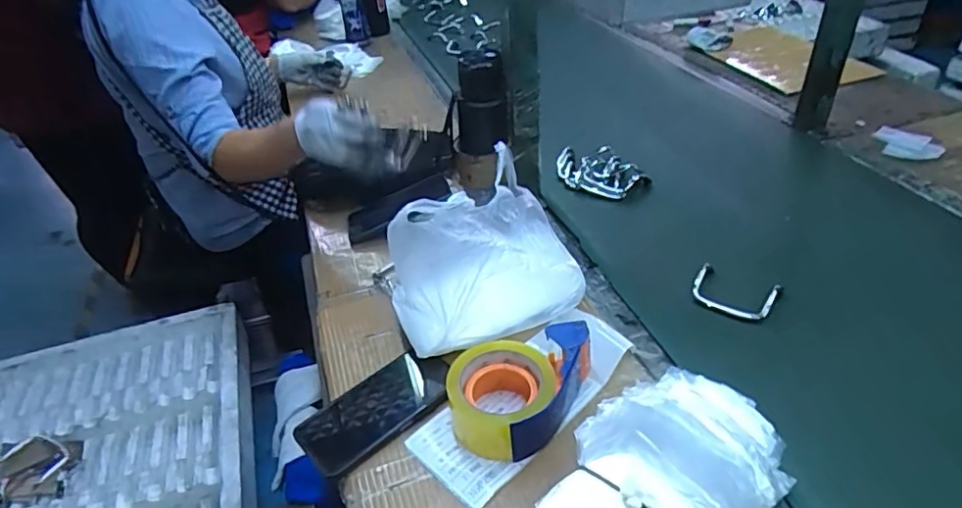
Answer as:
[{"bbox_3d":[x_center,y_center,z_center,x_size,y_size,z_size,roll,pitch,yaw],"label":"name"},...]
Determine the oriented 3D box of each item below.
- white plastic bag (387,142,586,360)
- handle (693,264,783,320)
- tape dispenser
[{"bbox_3d":[-0.001,-0.006,0.684,0.217,0.158,0.185,-13,38,-12],"label":"white plastic bag"},{"bbox_3d":[0.298,0.045,0.691,0.091,0.021,0.055,22,44,30],"label":"handle"},{"bbox_3d":[0.037,0.126,0.584,0.118,0.062,0.151,19,43,27],"label":"tape dispenser"}]

